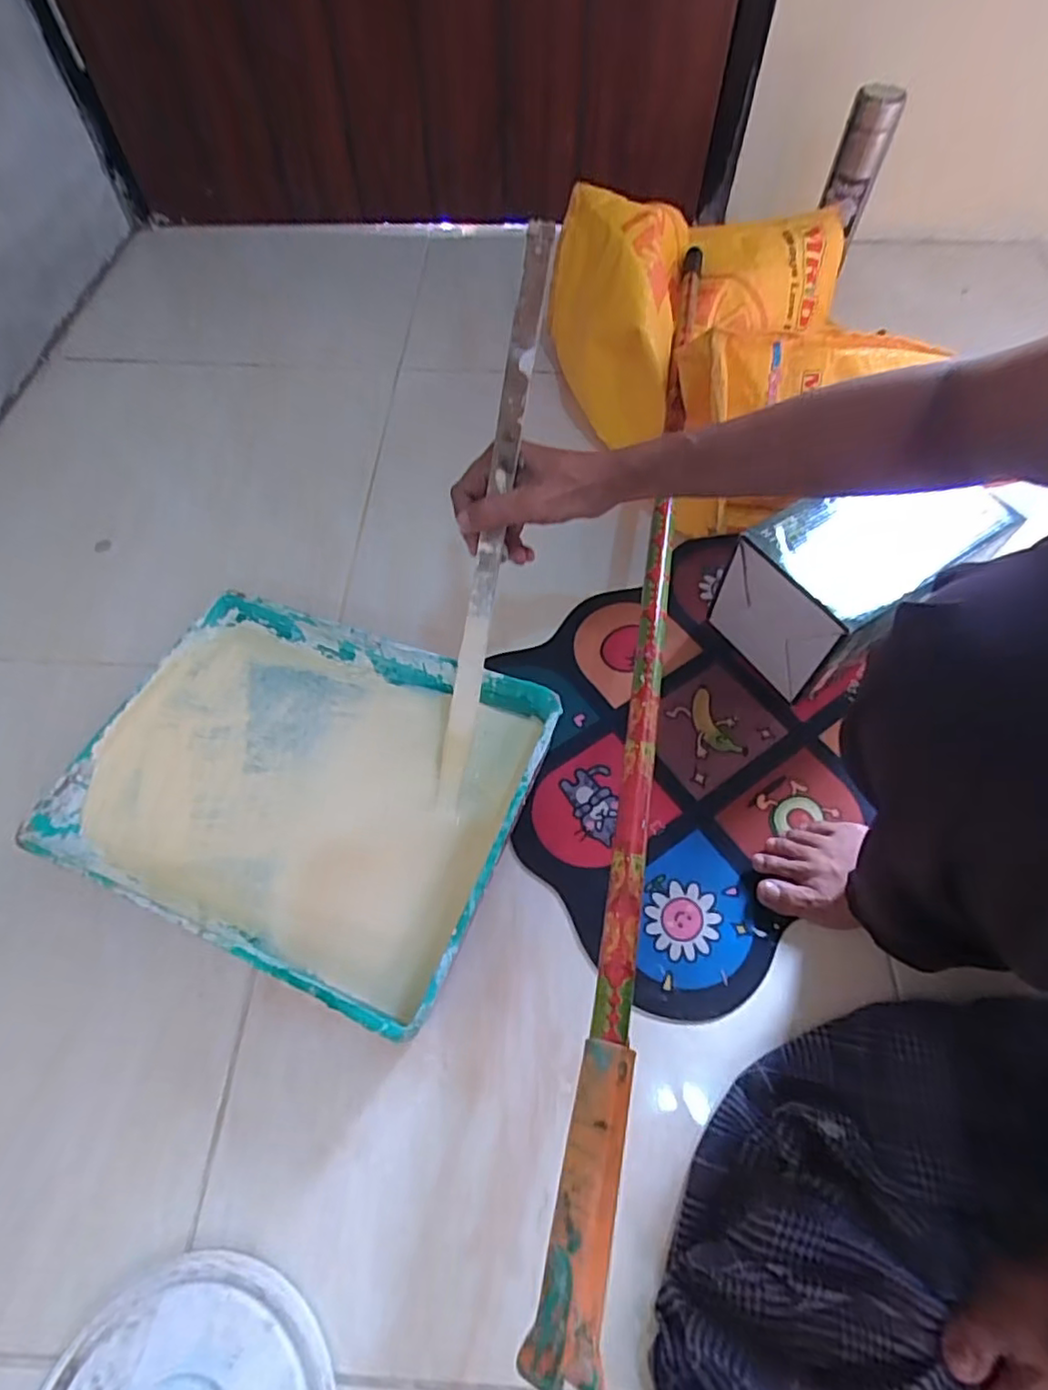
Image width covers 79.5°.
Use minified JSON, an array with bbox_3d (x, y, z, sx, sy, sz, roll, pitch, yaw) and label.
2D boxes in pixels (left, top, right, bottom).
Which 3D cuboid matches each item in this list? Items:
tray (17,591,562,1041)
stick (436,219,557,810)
[{"bbox_3d":[-0.180,0.070,0.526,0.353,0.082,0.266,20,63,12],"label":"tray"},{"bbox_3d":[-0.026,-0.092,0.445,0.020,0.399,0.018,16,24,9],"label":"stick"}]

